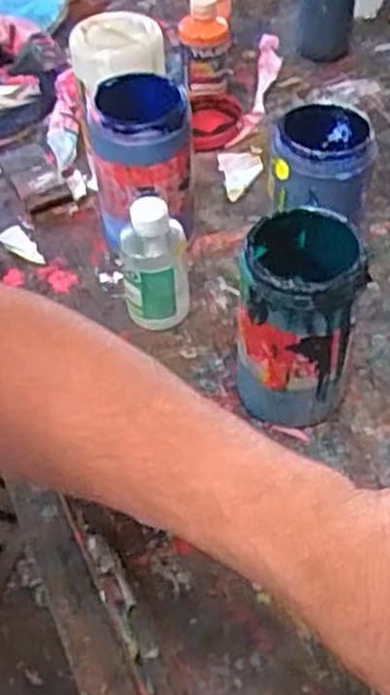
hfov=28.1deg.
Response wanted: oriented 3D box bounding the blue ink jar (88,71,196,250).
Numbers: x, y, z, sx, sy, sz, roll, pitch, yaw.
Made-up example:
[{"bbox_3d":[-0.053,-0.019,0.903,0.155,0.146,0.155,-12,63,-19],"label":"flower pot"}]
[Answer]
[{"bbox_3d":[-0.049,-0.168,0.762,0.095,0.172,0.082,-4,49,-1],"label":"blue ink jar"}]

